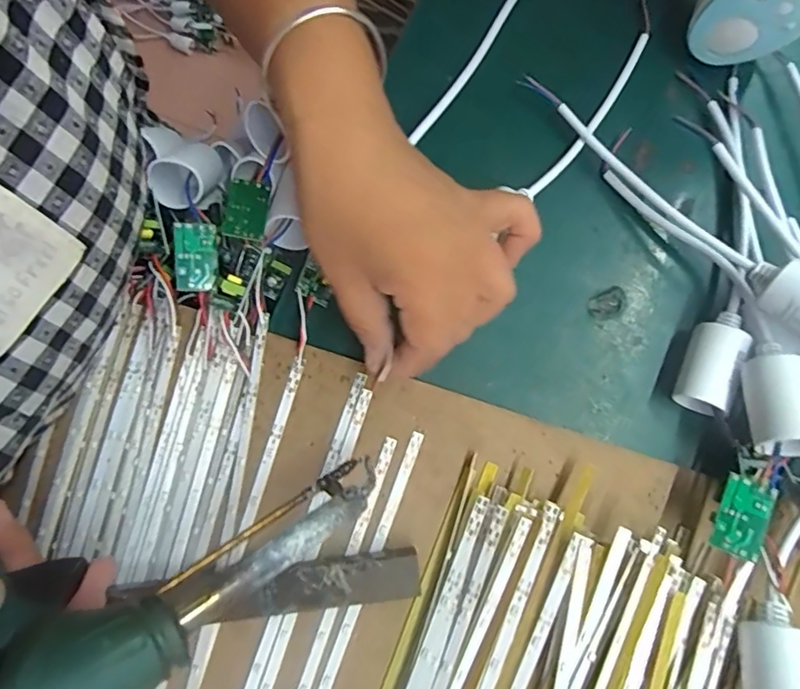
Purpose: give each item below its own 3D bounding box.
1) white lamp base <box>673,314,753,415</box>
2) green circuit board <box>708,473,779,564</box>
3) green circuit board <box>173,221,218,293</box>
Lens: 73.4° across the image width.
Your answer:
[{"bbox_3d":[0.161,0.008,0.282,0.025,0.029,0.053,18,79,4],"label":"white lamp base"},{"bbox_3d":[0.159,0.081,0.248,0.021,0.004,0.035,19,83,16],"label":"green circuit board"},{"bbox_3d":[-0.106,-0.045,0.279,0.021,0.004,0.035,-1,87,-31],"label":"green circuit board"}]

